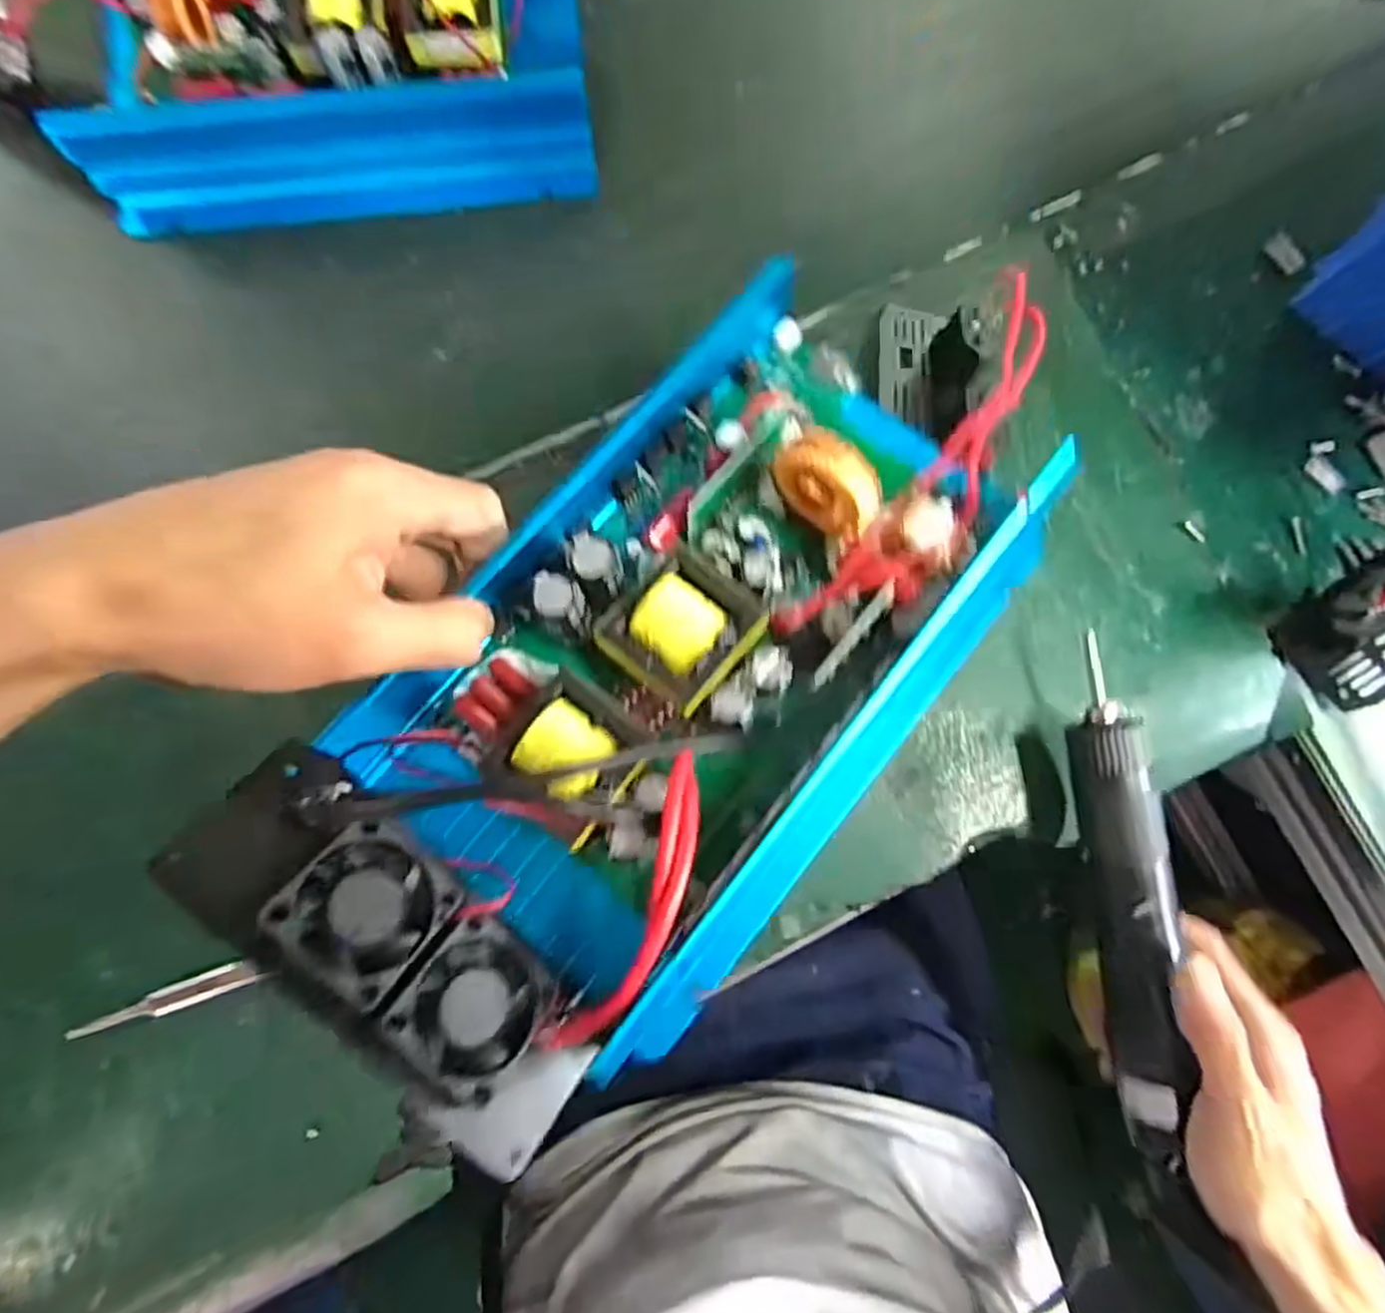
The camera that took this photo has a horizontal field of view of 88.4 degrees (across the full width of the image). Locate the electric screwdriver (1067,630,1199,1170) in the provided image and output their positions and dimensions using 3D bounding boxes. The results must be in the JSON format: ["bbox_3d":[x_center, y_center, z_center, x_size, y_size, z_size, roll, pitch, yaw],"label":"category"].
[{"bbox_3d":[0.202,0.114,0.328,0.027,0.028,0.230,-5,88,-4],"label":"electric screwdriver"}]

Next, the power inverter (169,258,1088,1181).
[{"bbox_3d":[0.012,-0.012,0.251,0.156,0.089,0.325,42,83,2],"label":"power inverter"}]

